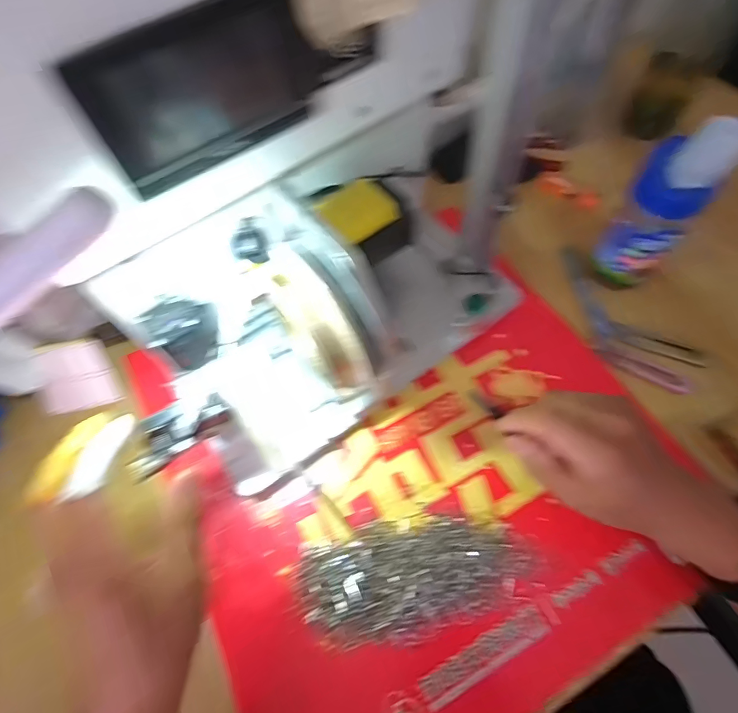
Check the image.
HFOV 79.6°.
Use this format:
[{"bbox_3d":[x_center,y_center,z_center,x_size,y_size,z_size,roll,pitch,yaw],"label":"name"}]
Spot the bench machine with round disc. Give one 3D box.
[{"bbox_3d":[-0.100,-0.009,0.368,0.174,0.204,0.192,-28,64,-11],"label":"bench machine with round disc"}]

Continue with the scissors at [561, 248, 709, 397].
[{"bbox_3d":[0.260,-0.043,0.473,0.071,0.013,0.195,-29,64,-11],"label":"scissors"}]

